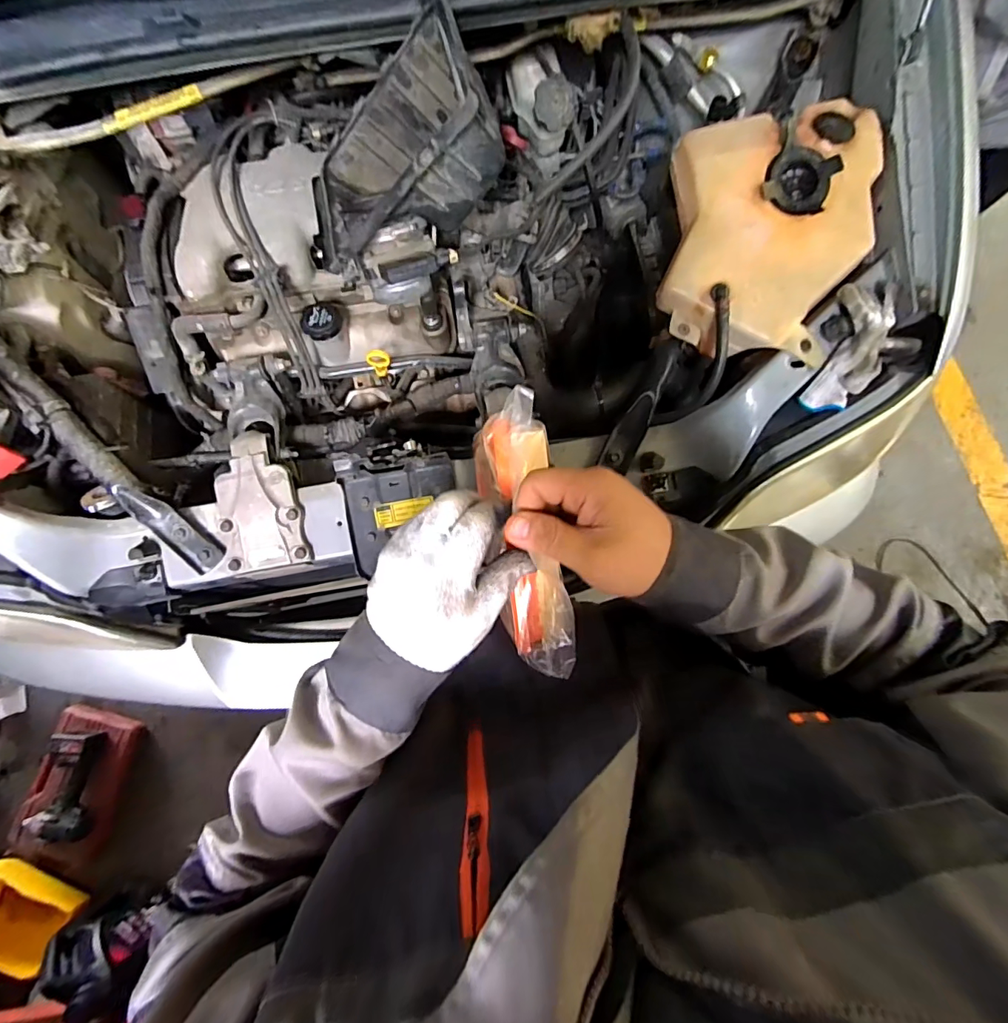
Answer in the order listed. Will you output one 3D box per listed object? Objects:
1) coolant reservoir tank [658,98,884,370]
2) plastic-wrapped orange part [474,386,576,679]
[{"bbox_3d":[0.334,-0.357,0.628,0.254,0.120,0.310,7,96,-4],"label":"coolant reservoir tank"},{"bbox_3d":[0.017,0.018,0.343,0.053,0.043,0.196,-10,96,-2],"label":"plastic-wrapped orange part"}]

